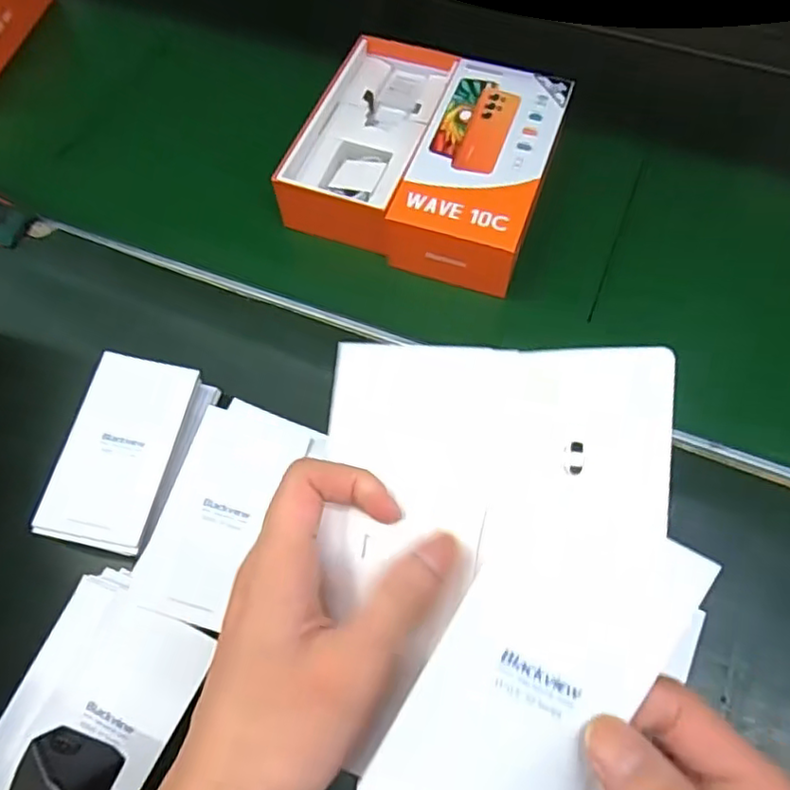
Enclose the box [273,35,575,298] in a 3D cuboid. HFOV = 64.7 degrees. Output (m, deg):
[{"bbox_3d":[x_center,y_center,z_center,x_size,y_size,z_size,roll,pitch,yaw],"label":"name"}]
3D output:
[{"bbox_3d":[0.031,-0.207,0.513,0.191,0.044,0.219,17,65,10],"label":"box"}]

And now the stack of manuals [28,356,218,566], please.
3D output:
[{"bbox_3d":[-0.172,0.036,0.403,0.073,0.028,0.121,9,64,6],"label":"stack of manuals"}]

